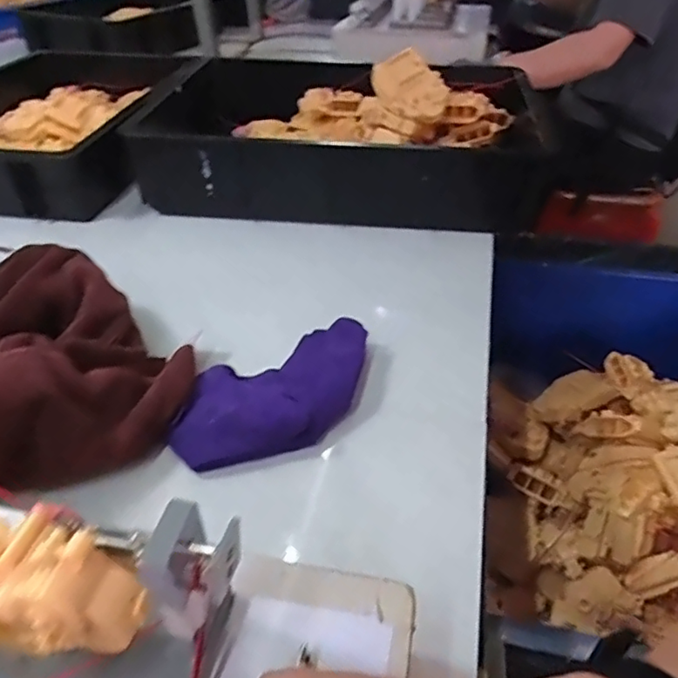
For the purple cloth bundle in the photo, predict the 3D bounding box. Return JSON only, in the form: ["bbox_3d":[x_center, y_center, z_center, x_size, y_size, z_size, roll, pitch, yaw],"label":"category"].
[{"bbox_3d":[-0.047,0.041,0.460,0.178,0.032,0.099,-27,46,-28],"label":"purple cloth bundle"}]

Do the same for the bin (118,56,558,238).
[{"bbox_3d":[0.013,-0.284,0.773,0.489,0.123,0.356,6,40,8],"label":"bin"}]

